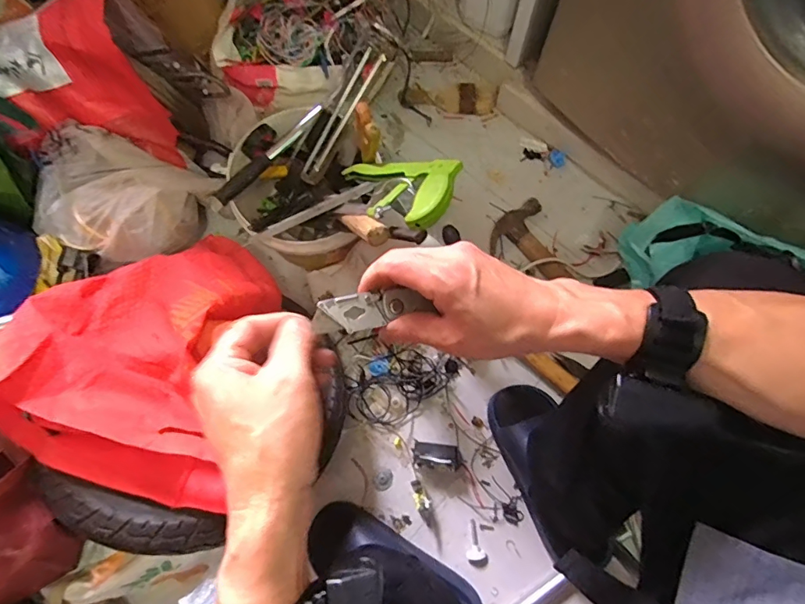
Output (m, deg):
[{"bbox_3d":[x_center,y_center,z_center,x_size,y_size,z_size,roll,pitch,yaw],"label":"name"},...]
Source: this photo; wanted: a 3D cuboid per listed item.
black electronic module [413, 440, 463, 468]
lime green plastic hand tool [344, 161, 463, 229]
[{"bbox_3d":[0.055,0.241,0.727,0.077,0.040,0.039,5,76,3],"label":"black electronic module"},{"bbox_3d":[-0.011,-0.157,0.616,0.107,0.279,0.026,-36,122,-7],"label":"lime green plastic hand tool"}]

